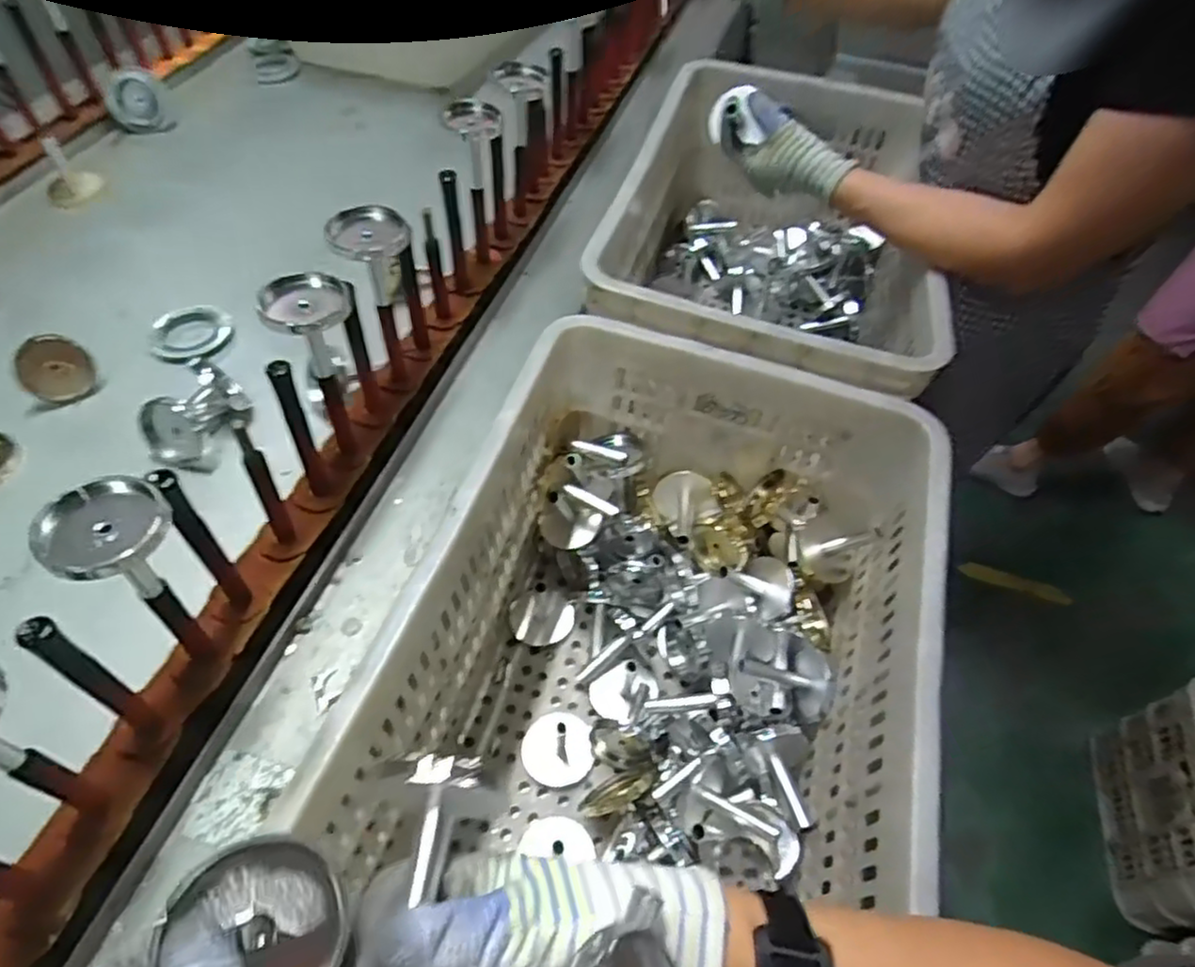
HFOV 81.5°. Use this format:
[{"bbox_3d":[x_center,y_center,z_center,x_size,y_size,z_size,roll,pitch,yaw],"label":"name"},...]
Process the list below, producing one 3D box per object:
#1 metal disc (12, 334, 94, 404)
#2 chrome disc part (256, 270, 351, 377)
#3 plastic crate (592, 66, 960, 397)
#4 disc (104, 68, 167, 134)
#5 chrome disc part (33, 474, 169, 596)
[{"bbox_3d":[-0.540,-0.115,0.693,0.060,0.065,0.006,-9,21,-39],"label":"metal disc"},{"bbox_3d":[-0.221,-0.116,0.543,0.065,0.078,0.051,-9,54,-10],"label":"chrome disc part"},{"bbox_3d":[0.210,-0.278,0.915,0.350,0.277,0.554,14,54,7],"label":"plastic crate"},{"bbox_3d":[-0.691,-0.578,1.040,0.016,0.072,0.086,16,75,52],"label":"disc"},{"bbox_3d":[-0.287,0.032,0.414,0.064,0.059,0.065,39,60,23],"label":"chrome disc part"}]

